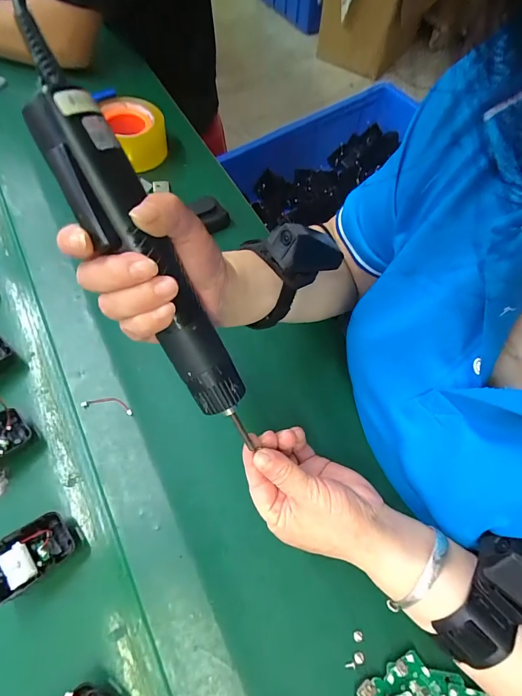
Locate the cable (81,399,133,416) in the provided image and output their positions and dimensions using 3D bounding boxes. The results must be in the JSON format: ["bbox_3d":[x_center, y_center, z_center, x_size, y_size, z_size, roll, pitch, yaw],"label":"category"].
[{"bbox_3d":[-0.155,0.057,0.378,0.052,0.005,0.014,11,64,-1],"label":"cable"}]

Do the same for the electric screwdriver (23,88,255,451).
[{"bbox_3d":[-0.062,-0.037,0.223,0.037,0.032,0.209,-33,110,-18],"label":"electric screwdriver"}]

